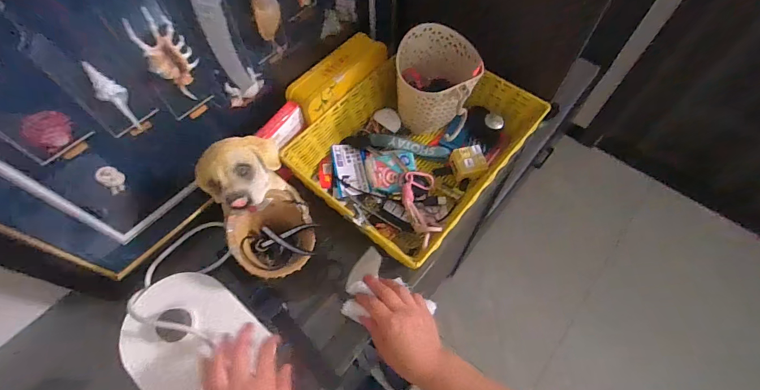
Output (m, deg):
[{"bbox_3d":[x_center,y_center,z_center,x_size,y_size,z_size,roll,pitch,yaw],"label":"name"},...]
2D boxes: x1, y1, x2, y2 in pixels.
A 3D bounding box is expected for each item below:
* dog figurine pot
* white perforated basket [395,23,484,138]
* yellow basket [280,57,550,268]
[{"bbox_3d":[-0.142,0.020,0.445,0.102,0.142,0.138,-22,63,-11],"label":"dog figurine pot"},{"bbox_3d":[0.086,-0.166,0.559,0.113,0.129,0.116,3,61,3],"label":"white perforated basket"},{"bbox_3d":[0.057,-0.073,0.561,0.248,0.086,0.331,37,68,20],"label":"yellow basket"}]

